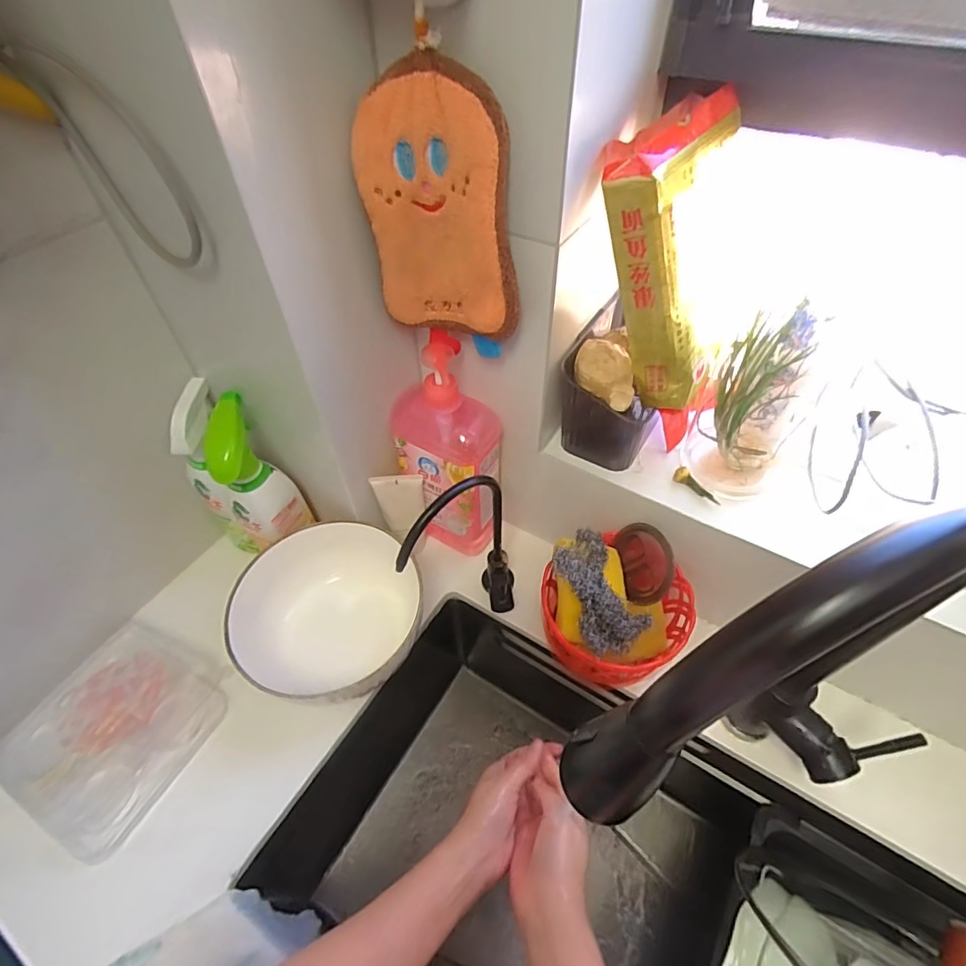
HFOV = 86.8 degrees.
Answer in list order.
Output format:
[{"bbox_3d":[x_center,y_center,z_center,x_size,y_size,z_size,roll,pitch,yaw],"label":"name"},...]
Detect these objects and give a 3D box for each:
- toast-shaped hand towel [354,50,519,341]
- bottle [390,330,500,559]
[{"bbox_3d":[-0.031,-0.204,0.396,0.119,0.188,0.022,15,53,14],"label":"toast-shaped hand towel"},{"bbox_3d":[-0.041,-0.028,0.589,0.123,0.272,0.077,19,54,17],"label":"bottle"}]

